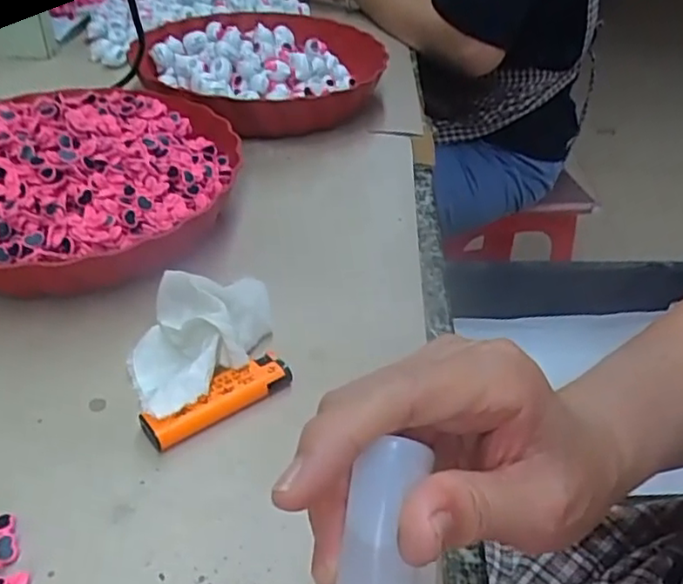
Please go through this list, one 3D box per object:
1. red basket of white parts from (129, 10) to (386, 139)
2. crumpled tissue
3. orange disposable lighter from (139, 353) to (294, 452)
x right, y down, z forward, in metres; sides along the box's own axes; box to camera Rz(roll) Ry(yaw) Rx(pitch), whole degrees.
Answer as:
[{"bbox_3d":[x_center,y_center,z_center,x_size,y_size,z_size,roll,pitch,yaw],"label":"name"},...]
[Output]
[{"bbox_3d":[-0.079,-0.216,0.622,0.224,0.052,0.250,7,39,4],"label":"red basket of white parts"},{"bbox_3d":[-0.084,0.025,0.351,0.065,0.044,0.099,12,40,10],"label":"crumpled tissue"},{"bbox_3d":[-0.066,0.057,0.335,0.080,0.017,0.024,-25,47,-30],"label":"orange disposable lighter"}]

